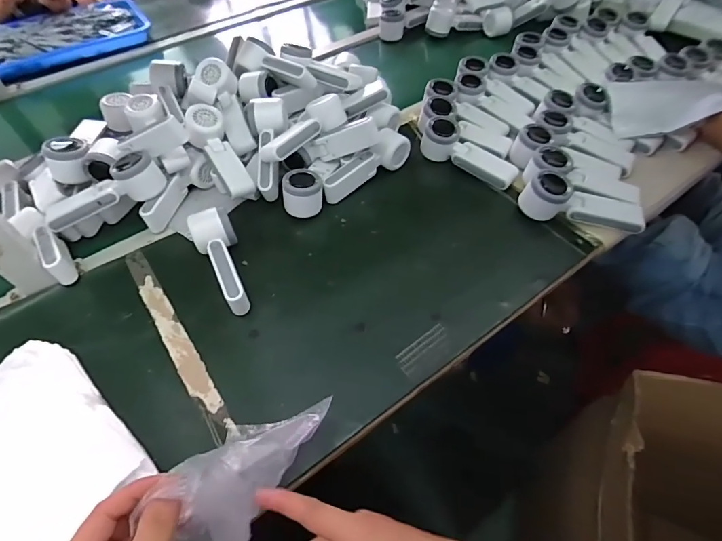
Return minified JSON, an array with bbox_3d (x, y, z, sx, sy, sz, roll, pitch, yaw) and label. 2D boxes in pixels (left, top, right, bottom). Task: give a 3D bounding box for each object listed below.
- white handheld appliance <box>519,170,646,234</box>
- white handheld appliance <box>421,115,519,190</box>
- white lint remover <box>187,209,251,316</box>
[{"bbox_3d":[0.313,-0.095,0.576,0.162,0.053,0.050,16,57,14],"label":"white handheld appliance"},{"bbox_3d":[0.178,-0.197,0.660,0.166,0.054,0.061,30,61,22],"label":"white handheld appliance"},{"bbox_3d":[-0.186,-0.013,0.544,0.055,0.052,0.153,-20,56,-11],"label":"white lint remover"}]

